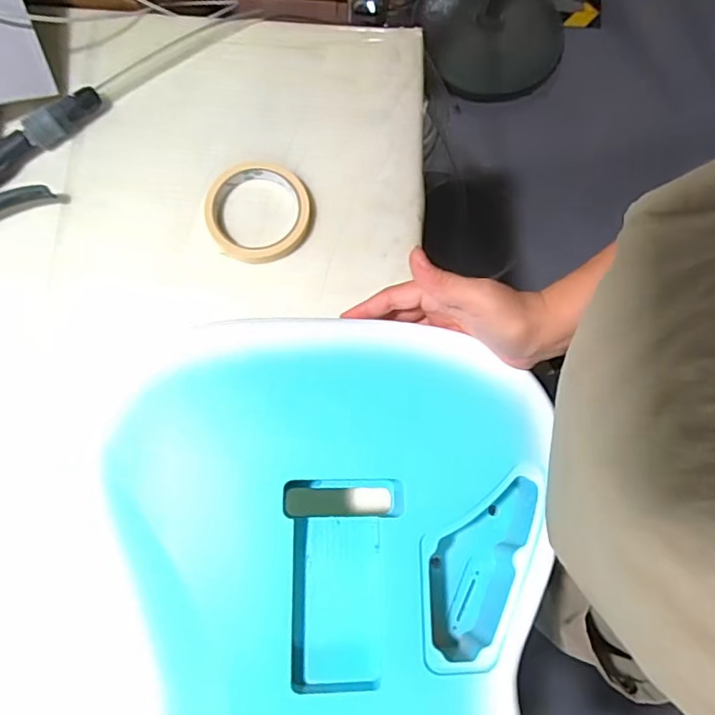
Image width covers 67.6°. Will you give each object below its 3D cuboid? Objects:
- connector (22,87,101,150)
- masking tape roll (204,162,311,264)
[{"bbox_3d":[-0.277,-0.227,0.503,0.027,0.023,0.074,44,79,6],"label":"connector"},{"bbox_3d":[-0.092,-0.135,0.497,0.094,0.013,0.098,1,78,-3],"label":"masking tape roll"}]

